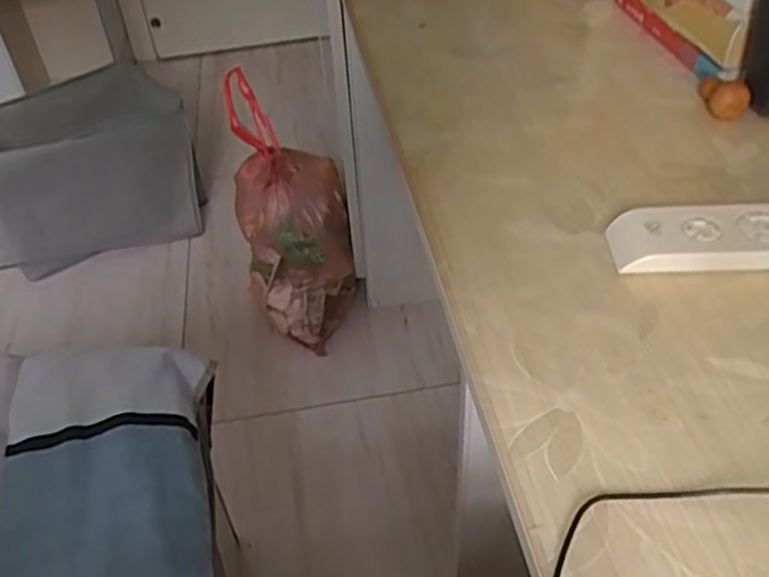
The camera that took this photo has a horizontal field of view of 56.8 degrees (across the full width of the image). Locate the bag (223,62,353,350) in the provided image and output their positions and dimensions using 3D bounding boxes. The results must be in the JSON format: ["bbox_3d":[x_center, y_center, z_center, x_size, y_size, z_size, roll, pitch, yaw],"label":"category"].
[{"bbox_3d":[-0.169,-0.107,1.273,0.162,0.433,0.164,19,36,38],"label":"bag"}]

